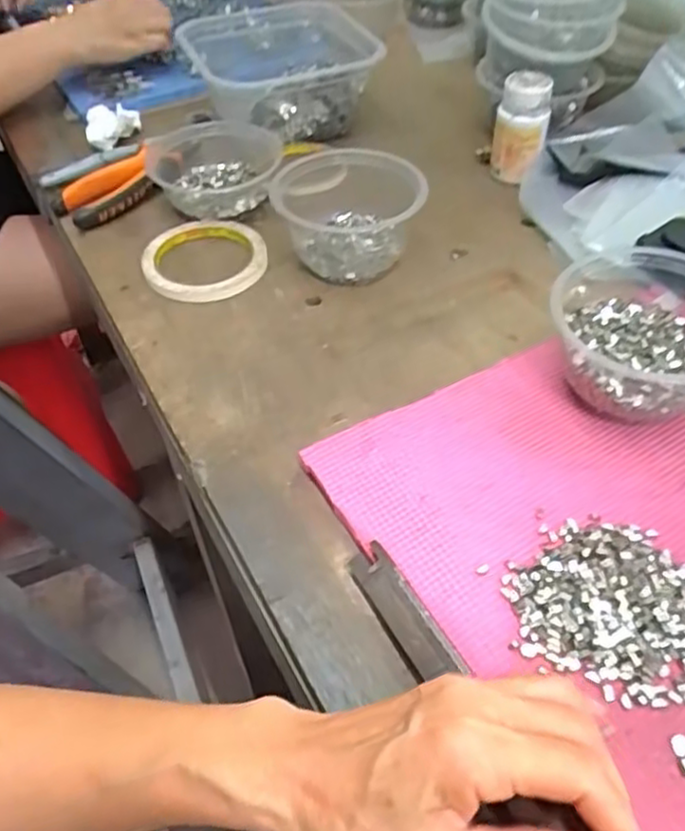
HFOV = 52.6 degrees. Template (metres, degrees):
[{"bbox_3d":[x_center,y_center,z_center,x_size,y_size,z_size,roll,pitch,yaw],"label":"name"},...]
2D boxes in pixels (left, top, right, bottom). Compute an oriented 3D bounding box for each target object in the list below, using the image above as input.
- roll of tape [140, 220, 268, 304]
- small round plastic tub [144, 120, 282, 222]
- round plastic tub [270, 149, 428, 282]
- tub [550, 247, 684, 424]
[{"bbox_3d":[-0.110,-0.126,0.556,0.096,0.011,0.098,-1,48,2],"label":"roll of tape"},{"bbox_3d":[-0.110,-0.216,0.611,0.117,0.043,0.108,-12,49,-7],"label":"small round plastic tub"},{"bbox_3d":[0.003,-0.159,0.547,0.110,0.063,0.105,-2,48,2],"label":"round plastic tub"},{"bbox_3d":[0.183,-0.047,0.426,0.111,0.070,0.099,19,52,19],"label":"tub"}]

